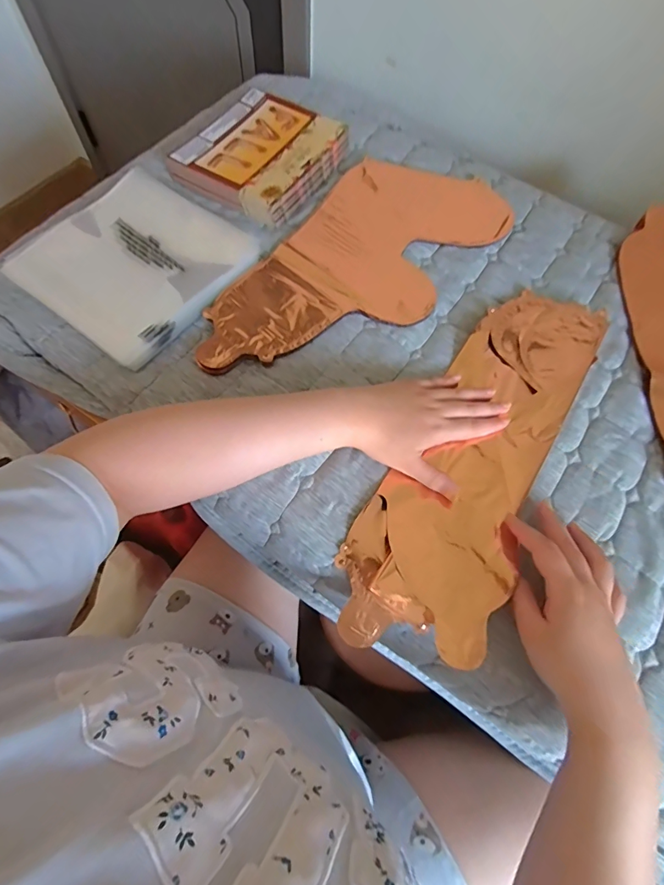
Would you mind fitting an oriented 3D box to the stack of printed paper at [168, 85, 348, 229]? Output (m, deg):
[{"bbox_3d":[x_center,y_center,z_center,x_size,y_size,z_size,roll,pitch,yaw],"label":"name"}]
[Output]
[{"bbox_3d":[-0.094,-0.397,0.579,0.173,0.030,0.199,27,68,9],"label":"stack of printed paper"}]

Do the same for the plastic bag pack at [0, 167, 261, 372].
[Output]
[{"bbox_3d":[-0.229,-0.211,0.494,0.209,0.028,0.206,33,69,12],"label":"plastic bag pack"}]

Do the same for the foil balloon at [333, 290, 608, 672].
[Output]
[{"bbox_3d":[0.154,0.005,0.434,0.134,0.050,0.435,32,69,11],"label":"foil balloon"}]

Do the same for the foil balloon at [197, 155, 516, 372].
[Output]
[{"bbox_3d":[0.029,-0.221,0.520,0.204,0.015,0.432,38,71,14],"label":"foil balloon"}]

